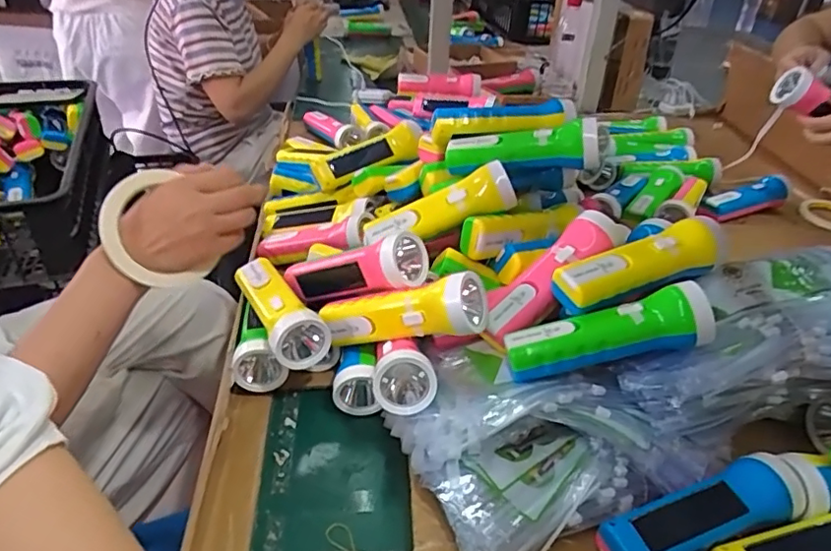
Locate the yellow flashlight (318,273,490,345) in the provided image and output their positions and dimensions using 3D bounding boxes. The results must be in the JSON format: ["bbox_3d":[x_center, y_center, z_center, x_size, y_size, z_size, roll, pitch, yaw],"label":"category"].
[{"bbox_3d":[-0.016,0.032,0.531,0.169,0.055,0.047,-10,28,28],"label":"yellow flashlight"}]

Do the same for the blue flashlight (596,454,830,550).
[{"bbox_3d":[0.233,0.184,0.438,0.193,0.047,0.054,-9,37,-16],"label":"blue flashlight"}]

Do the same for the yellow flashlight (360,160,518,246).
[{"bbox_3d":[0.024,-0.070,0.619,0.166,0.042,0.052,-19,32,14],"label":"yellow flashlight"}]

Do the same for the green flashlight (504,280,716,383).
[{"bbox_3d":[0.160,0.050,0.473,0.169,0.044,0.050,-15,35,4],"label":"green flashlight"}]

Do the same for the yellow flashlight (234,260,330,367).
[{"bbox_3d":[-0.140,0.032,0.583,0.055,0.055,0.169,-17,39,-26],"label":"yellow flashlight"}]

